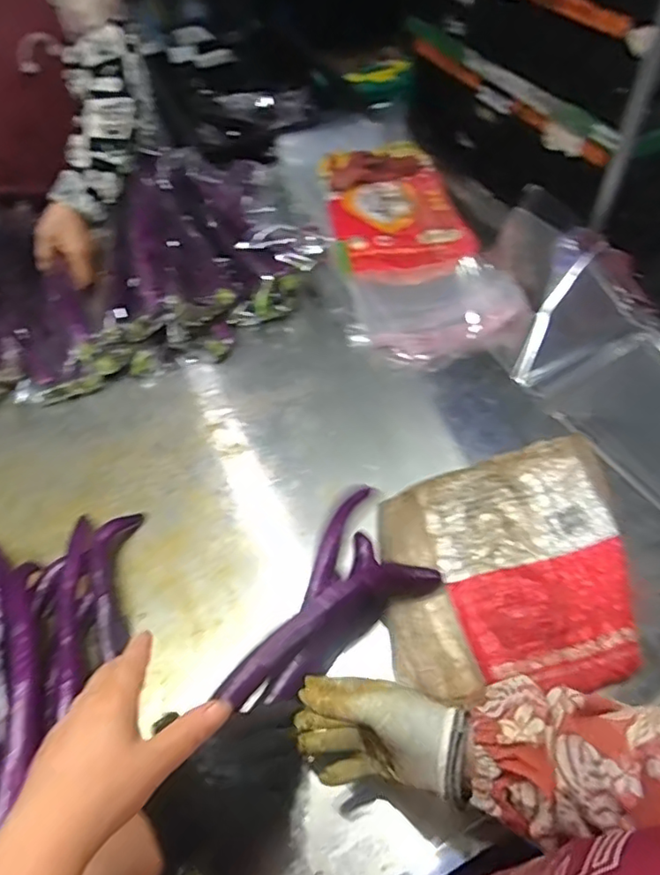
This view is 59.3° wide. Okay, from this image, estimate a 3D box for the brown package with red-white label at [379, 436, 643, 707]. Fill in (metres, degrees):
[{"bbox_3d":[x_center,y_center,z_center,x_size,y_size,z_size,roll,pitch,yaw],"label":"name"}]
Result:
[{"bbox_3d":[0.186,0.132,0.623,0.255,0.031,0.256,-8,53,0],"label":"brown package with red-white label"}]

